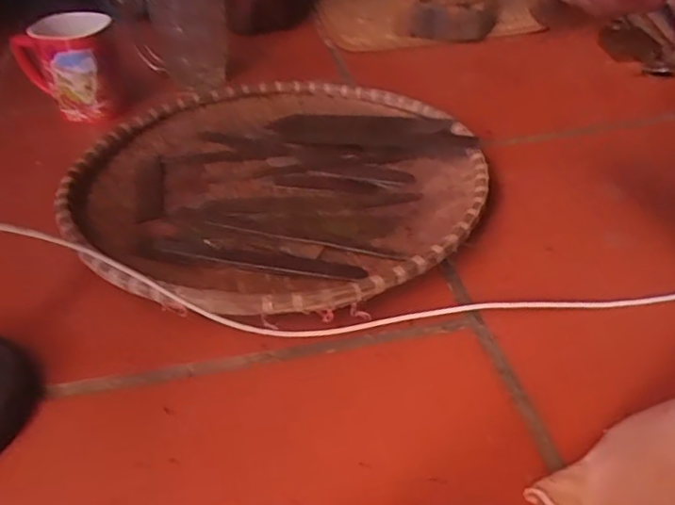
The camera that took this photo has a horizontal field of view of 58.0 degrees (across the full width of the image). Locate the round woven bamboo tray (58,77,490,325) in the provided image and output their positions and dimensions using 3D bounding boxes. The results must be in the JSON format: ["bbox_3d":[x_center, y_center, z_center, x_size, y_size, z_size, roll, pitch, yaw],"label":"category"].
[{"bbox_3d":[-0.050,-0.066,0.516,0.324,0.032,0.338,-1,38,1],"label":"round woven bamboo tray"}]

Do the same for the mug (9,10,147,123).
[{"bbox_3d":[-0.272,-0.198,0.638,0.112,0.085,0.096,-4,38,-3],"label":"mug"}]

